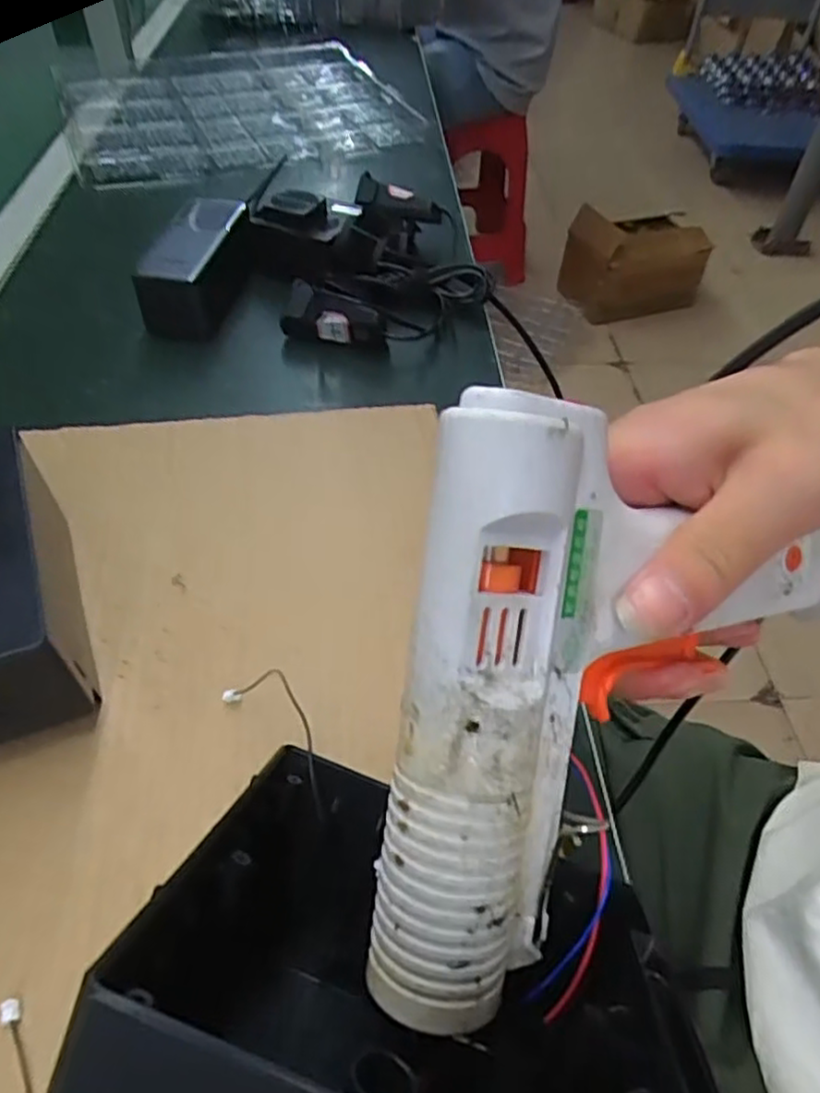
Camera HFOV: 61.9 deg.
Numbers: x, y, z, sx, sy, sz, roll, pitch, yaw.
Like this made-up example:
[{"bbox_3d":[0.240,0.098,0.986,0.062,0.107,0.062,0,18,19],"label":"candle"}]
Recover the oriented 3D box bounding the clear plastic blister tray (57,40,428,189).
[{"bbox_3d":[-0.215,-0.542,0.843,0.401,0.053,0.372,-11,51,-16],"label":"clear plastic blister tray"}]

